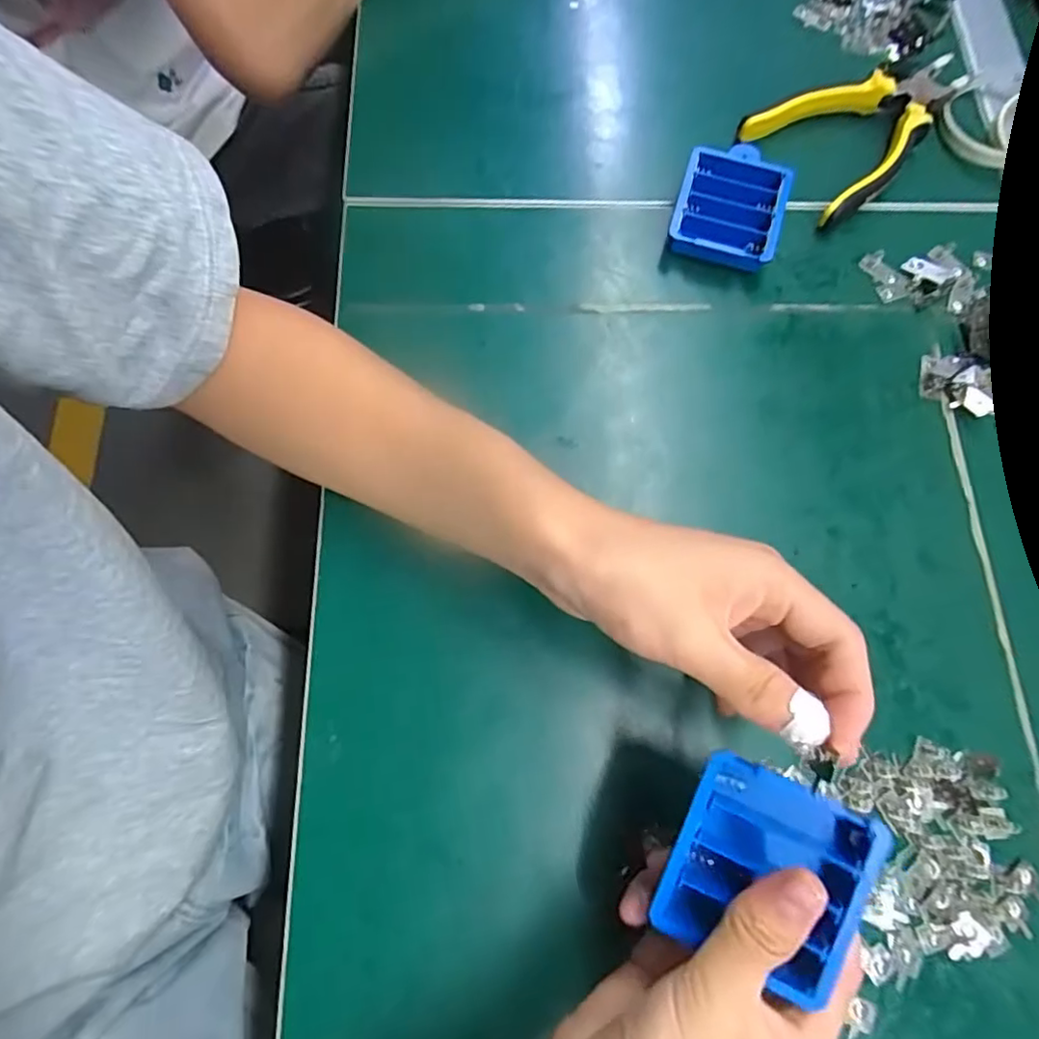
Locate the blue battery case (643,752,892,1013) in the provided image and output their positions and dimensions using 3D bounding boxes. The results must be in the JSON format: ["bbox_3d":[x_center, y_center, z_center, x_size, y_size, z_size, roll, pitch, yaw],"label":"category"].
[{"bbox_3d":[0.094,0.132,0.228,0.068,0.021,0.066,23,86,14],"label":"blue battery case"}]

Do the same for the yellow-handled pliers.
[{"bbox_3d":[0.234,-0.273,0.410,0.153,0.021,0.090,-38,78,-11],"label":"yellow-handled pliers"}]

